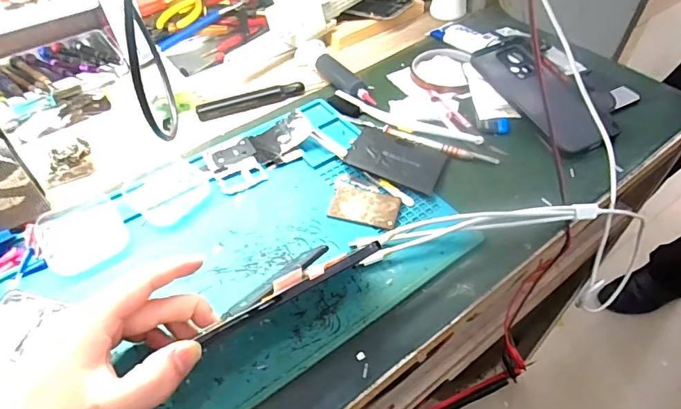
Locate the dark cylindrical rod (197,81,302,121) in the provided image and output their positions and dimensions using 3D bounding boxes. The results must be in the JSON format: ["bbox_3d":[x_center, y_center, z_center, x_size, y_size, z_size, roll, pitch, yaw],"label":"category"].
[{"bbox_3d":[-0.101,-0.120,0.512,0.122,0.013,0.015,-16,50,-11],"label":"dark cylindrical rod"}]

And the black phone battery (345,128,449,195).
[{"bbox_3d":[0.055,-0.045,0.436,0.088,0.005,0.061,26,53,11],"label":"black phone battery"}]

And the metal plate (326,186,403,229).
[{"bbox_3d":[0.022,0.001,0.405,0.060,0.004,0.040,12,51,13],"label":"metal plate"}]

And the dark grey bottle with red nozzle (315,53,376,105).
[{"bbox_3d":[0.004,-0.142,0.522,0.024,0.020,0.106,-26,53,-19],"label":"dark grey bottle with red nozzle"}]

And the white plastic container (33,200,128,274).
[{"bbox_3d":[-0.222,0.022,0.387,0.063,0.012,0.071,-32,54,-24],"label":"white plastic container"}]

